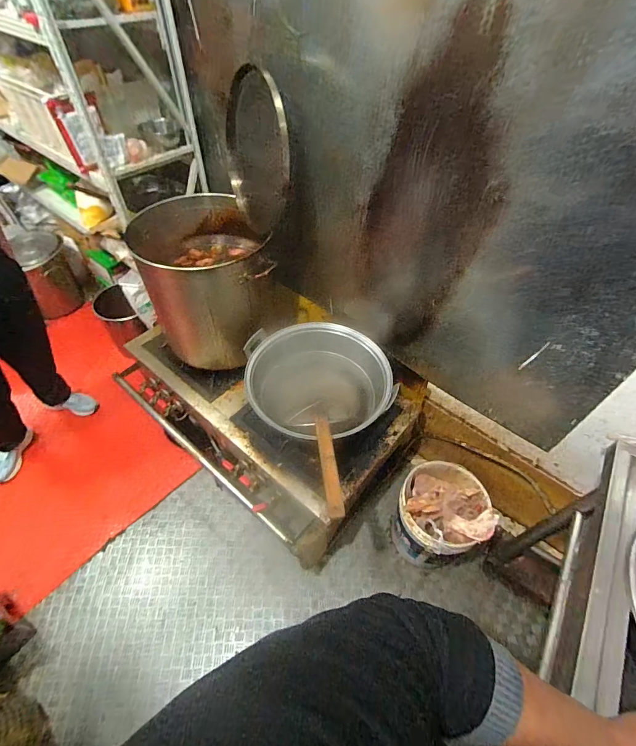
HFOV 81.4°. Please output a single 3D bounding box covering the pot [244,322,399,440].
[{"bbox_3d":[-0.008,0.043,1.339,0.461,0.228,0.434,1,50,-1],"label":"pot"}]

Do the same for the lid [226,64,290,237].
[{"bbox_3d":[-0.208,-0.715,1.233,0.061,0.518,0.479,-16,87,-21],"label":"lid"}]

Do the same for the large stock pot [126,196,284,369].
[{"bbox_3d":[-0.413,-0.343,1.446,0.447,0.444,0.524,-20,53,-17],"label":"large stock pot"}]

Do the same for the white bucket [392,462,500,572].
[{"bbox_3d":[0.436,0.530,1.359,0.298,0.377,0.295,1,50,-1],"label":"white bucket"}]

